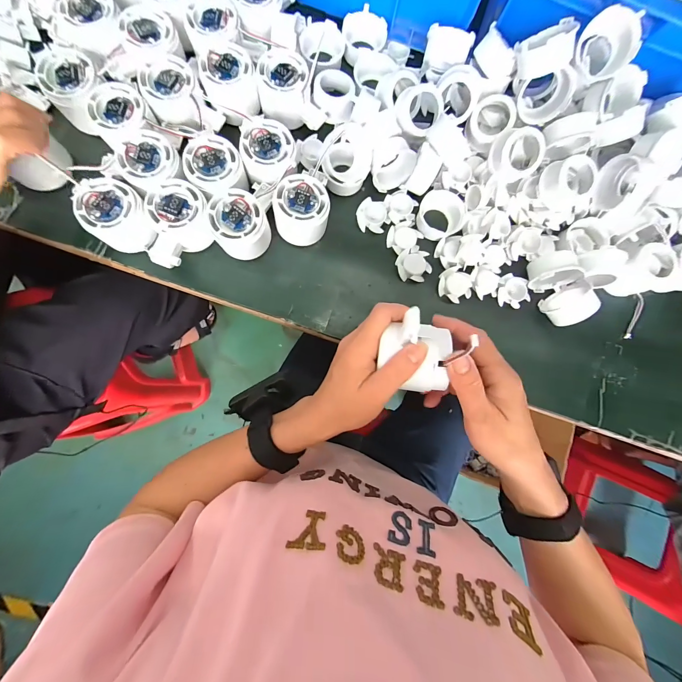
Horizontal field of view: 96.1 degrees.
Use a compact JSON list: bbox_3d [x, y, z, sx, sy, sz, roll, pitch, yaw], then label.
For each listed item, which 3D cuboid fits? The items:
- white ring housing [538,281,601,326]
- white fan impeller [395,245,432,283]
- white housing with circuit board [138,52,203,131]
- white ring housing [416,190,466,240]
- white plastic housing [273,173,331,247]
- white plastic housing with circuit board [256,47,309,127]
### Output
[{"bbox_3d":[0.268,-0.041,0.360,0.046,0.049,0.033,-32,88,-7],"label":"white ring housing"},{"bbox_3d":[0.086,-0.089,0.362,0.040,0.011,0.040,0,85,-5],"label":"white fan impeller"},{"bbox_3d":[-0.182,-0.271,0.332,0.052,0.032,0.058,-5,86,-5],"label":"white housing with circuit board"},{"bbox_3d":[0.119,-0.152,0.373,0.055,0.021,0.058,0,85,-5],"label":"white ring housing"},{"bbox_3d":[-0.040,-0.142,0.338,0.062,0.047,0.062,-9,86,-6],"label":"white plastic housing"},{"bbox_3d":[-0.064,-0.288,0.346,0.052,0.033,0.062,5,85,-4],"label":"white plastic housing with circuit board"}]

